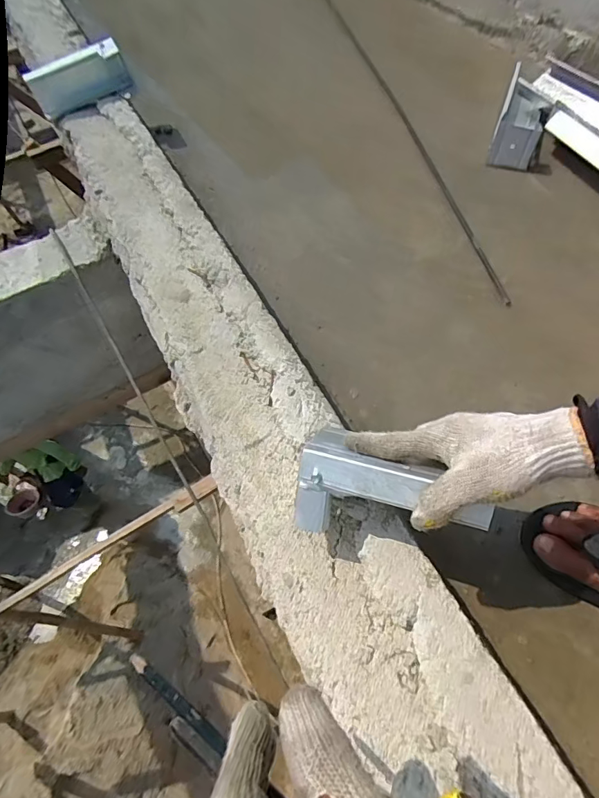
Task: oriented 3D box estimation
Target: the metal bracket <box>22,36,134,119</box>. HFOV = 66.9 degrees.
[{"bbox_3d":[-0.438,-0.634,0.902,0.198,0.094,0.034,-19,57,6],"label":"metal bracket"}]

